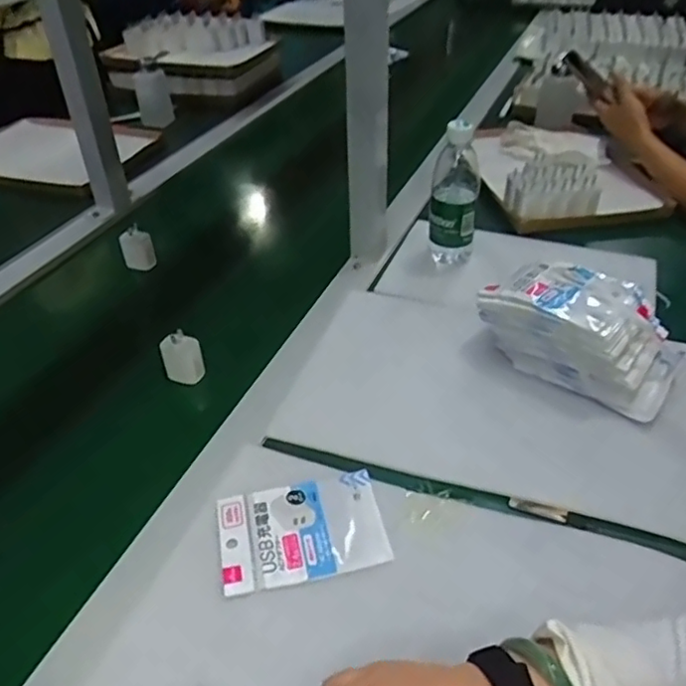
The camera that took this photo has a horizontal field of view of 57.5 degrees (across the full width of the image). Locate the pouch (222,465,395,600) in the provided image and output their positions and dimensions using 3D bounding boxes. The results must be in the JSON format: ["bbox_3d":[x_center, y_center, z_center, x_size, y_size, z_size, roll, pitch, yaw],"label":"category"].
[{"bbox_3d":[-0.035,0.159,0.539,0.138,0.005,0.095,-8,40,-8],"label":"pouch"}]

